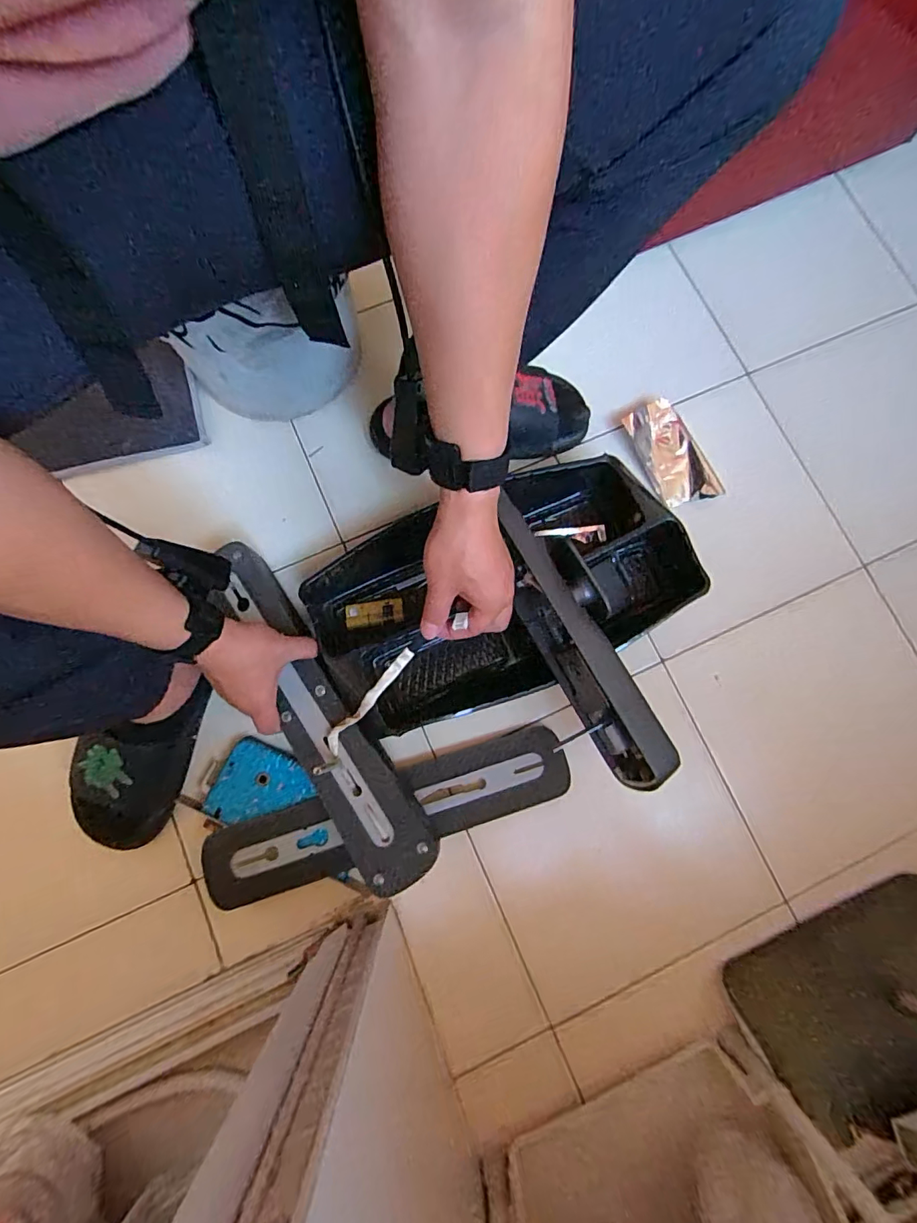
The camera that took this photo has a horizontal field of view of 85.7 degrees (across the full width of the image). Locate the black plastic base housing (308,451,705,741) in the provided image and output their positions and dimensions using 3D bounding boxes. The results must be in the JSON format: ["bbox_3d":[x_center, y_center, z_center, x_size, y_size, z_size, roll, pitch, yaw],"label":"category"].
[{"bbox_3d":[0.032,-0.024,0.569,0.418,0.090,0.241,-23,81,-6],"label":"black plastic base housing"}]

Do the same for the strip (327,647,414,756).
[{"bbox_3d":[-0.090,0.089,0.475,0.018,0.023,0.142,44,111,7],"label":"strip"}]

